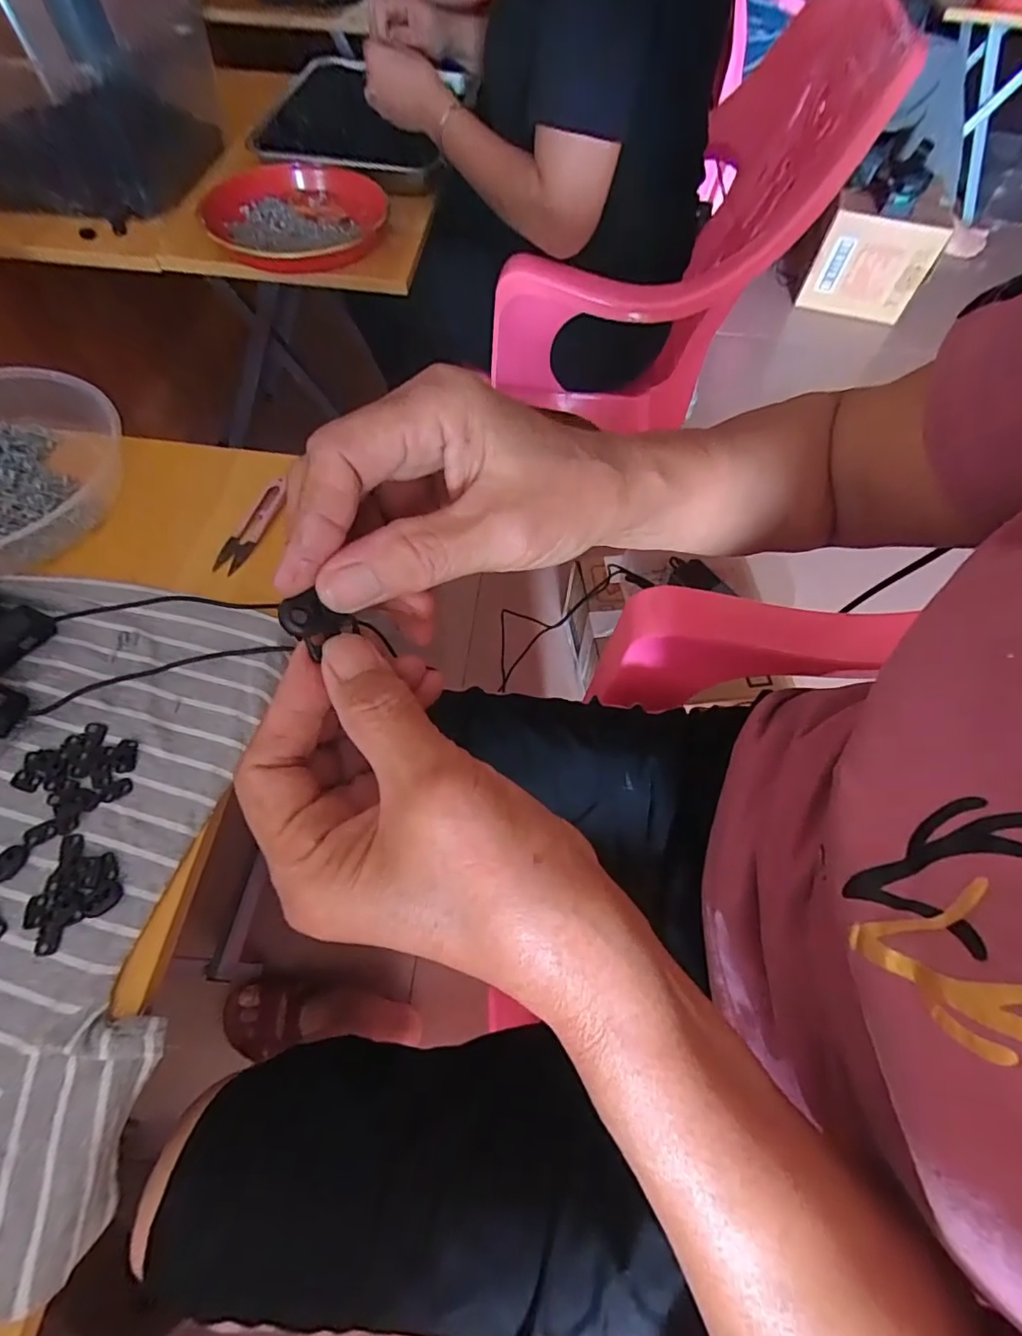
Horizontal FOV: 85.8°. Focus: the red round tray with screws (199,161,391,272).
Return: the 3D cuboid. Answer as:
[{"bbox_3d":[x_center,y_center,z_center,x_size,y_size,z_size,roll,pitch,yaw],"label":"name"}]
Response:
[{"bbox_3d":[-0.269,-0.546,0.667,0.206,0.034,0.193,8,62,2],"label":"red round tray with screws"}]

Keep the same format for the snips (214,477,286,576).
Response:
[{"bbox_3d":[-0.215,-0.119,0.459,0.028,0.010,0.097,16,63,6],"label":"snips"}]

